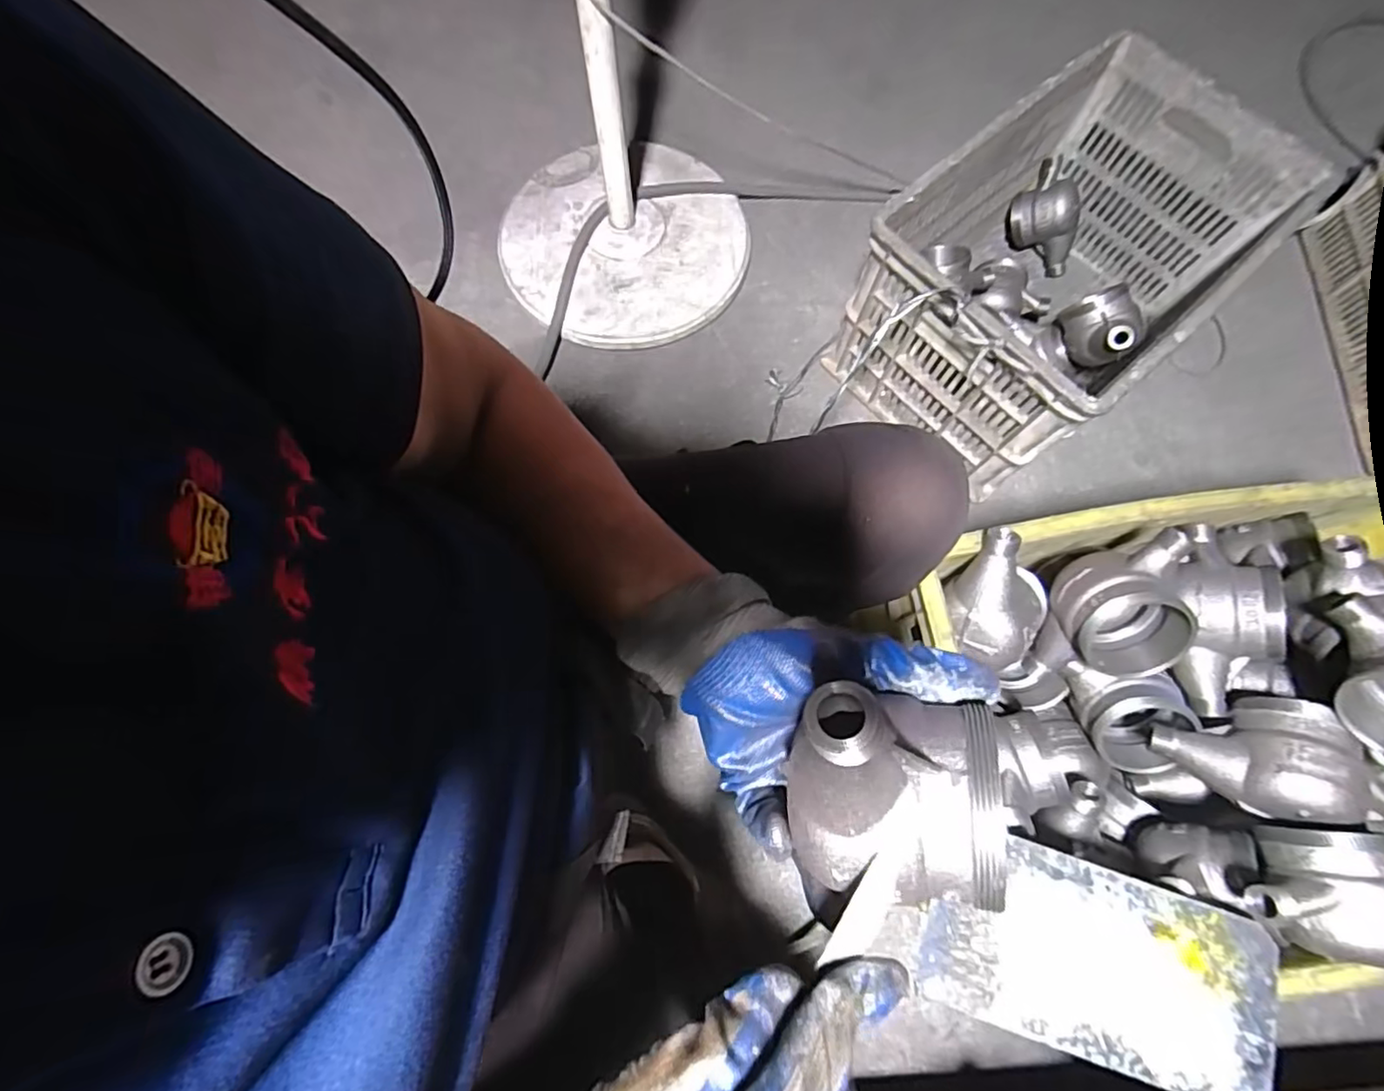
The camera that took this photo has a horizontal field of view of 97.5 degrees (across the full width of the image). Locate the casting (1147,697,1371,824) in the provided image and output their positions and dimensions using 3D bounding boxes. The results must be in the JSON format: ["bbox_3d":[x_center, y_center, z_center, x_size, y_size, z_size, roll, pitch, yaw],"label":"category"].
[{"bbox_3d":[0.446,0.173,0.476,0.116,0.067,0.093,-29,48,32],"label":"casting"}]

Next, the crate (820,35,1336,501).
[{"bbox_3d":[0.462,-0.348,0.788,0.464,0.265,0.306,-40,79,-11],"label":"crate"}]

